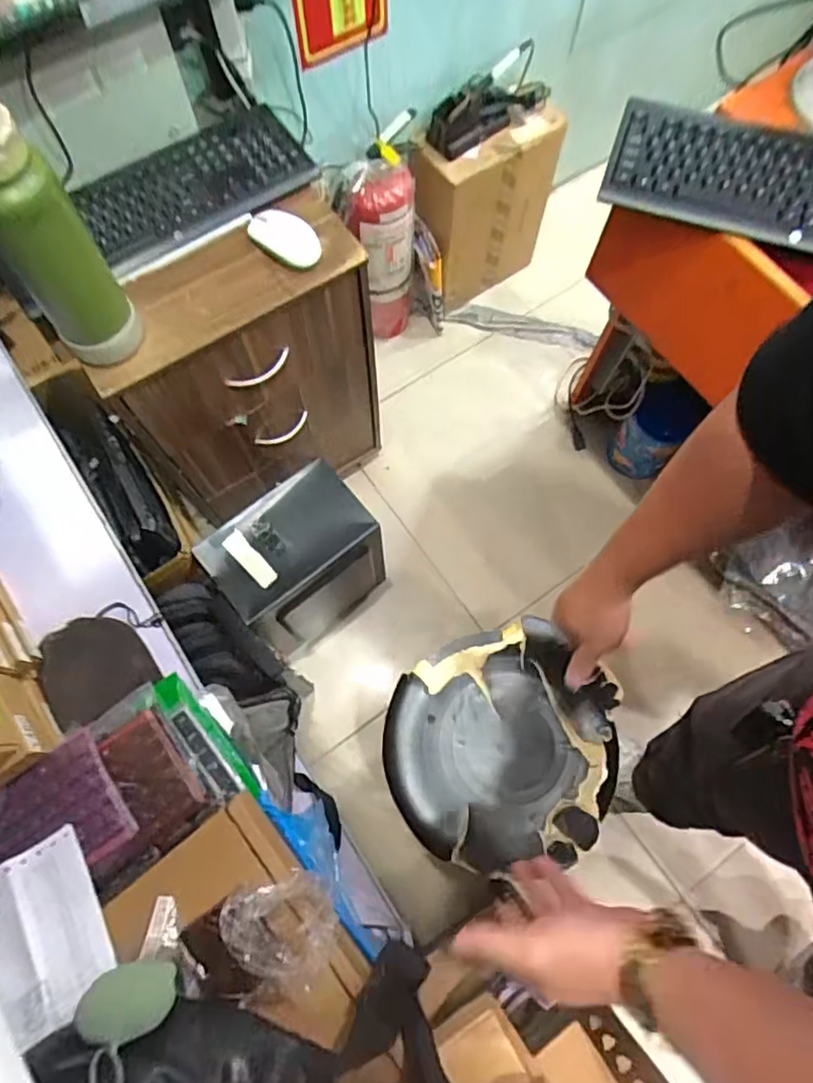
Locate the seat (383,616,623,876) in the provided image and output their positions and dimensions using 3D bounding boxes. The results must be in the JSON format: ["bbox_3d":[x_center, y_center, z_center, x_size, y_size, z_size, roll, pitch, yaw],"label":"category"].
[{"bbox_3d":[0.130,0.264,0.802,0.308,0.040,0.286,0,72,0],"label":"seat"}]

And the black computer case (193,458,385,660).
[{"bbox_3d":[-0.191,0.051,1.152,0.267,0.373,0.173,-37,76,-11],"label":"black computer case"}]

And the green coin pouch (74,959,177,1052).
[{"bbox_3d":[-0.204,0.342,0.452,0.067,0.059,0.019,-5,107,-40],"label":"green coin pouch"}]

